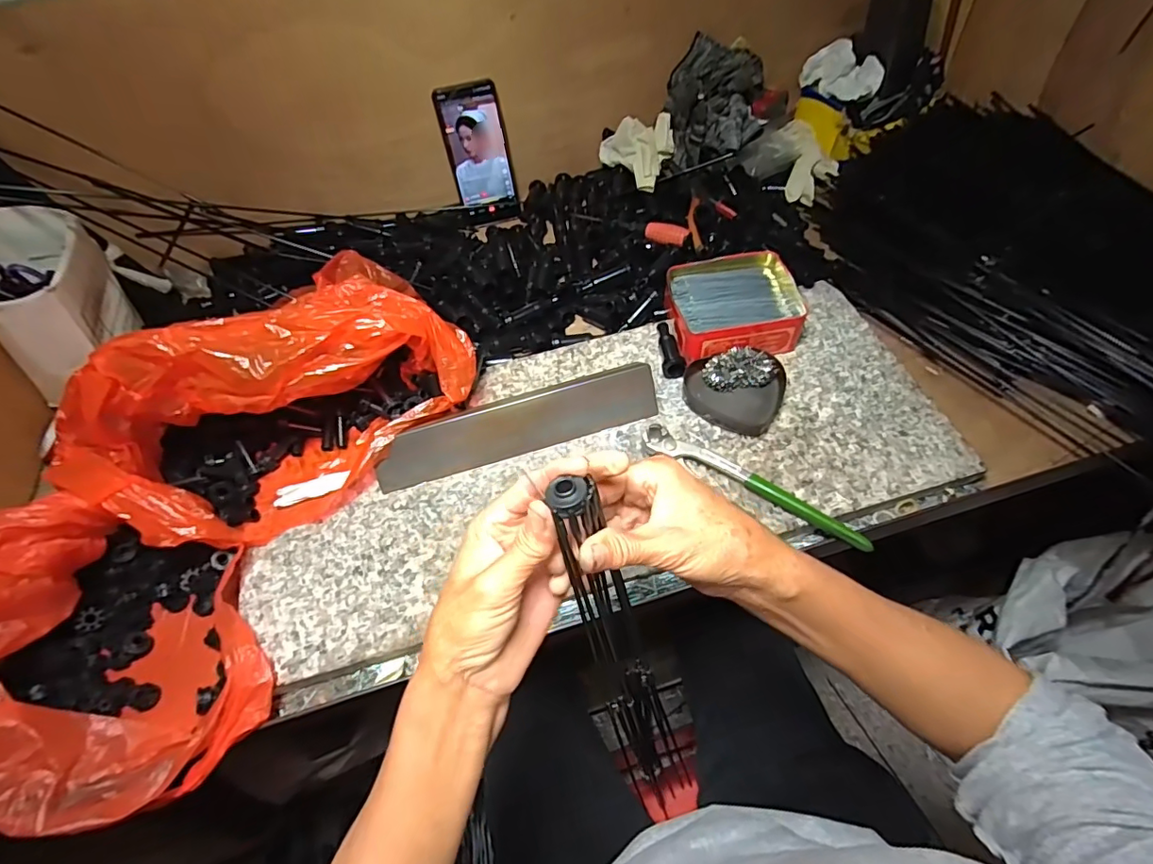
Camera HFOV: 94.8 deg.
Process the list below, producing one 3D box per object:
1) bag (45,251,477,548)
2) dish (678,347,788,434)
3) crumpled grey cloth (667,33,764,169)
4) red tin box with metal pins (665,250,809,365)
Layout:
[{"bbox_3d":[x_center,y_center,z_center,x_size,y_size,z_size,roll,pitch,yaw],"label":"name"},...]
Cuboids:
[{"bbox_3d":[-0.265,-0.038,0.469,0.318,0.149,0.176,-37,62,-17],"label":"bag"},{"bbox_3d":[0.153,-0.045,0.514,0.090,0.025,0.086,-2,58,3],"label":"dish"},{"bbox_3d":[0.176,-0.417,0.678,0.119,0.097,0.119,8,59,9],"label":"crumpled grey cloth"},{"bbox_3d":[0.159,-0.128,0.548,0.126,0.042,0.106,-13,58,-3],"label":"red tin box with metal pins"}]

